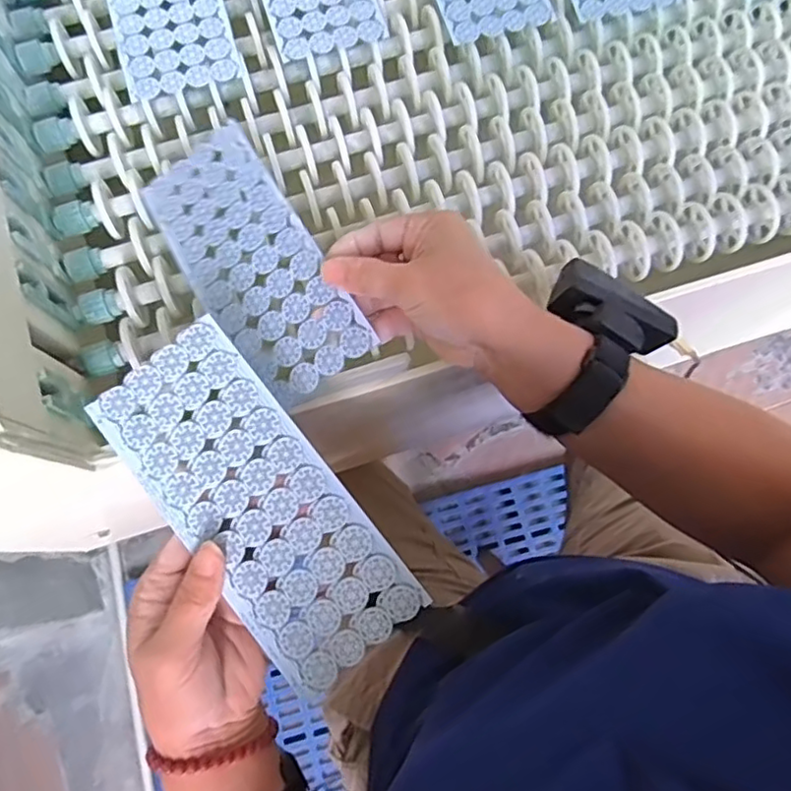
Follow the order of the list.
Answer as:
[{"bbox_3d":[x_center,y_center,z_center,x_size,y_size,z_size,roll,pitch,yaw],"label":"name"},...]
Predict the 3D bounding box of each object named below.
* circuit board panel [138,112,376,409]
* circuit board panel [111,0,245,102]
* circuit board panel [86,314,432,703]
[{"bbox_3d":[-0.090,-0.084,0.393,0.078,0.007,0.189,-35,71,8],"label":"circuit board panel"},{"bbox_3d":[-0.170,-0.297,0.466,0.077,0.004,0.175,-17,74,-5],"label":"circuit board panel"},{"bbox_3d":[-0.072,0.056,0.331,0.081,0.004,0.189,-39,85,-1],"label":"circuit board panel"}]

